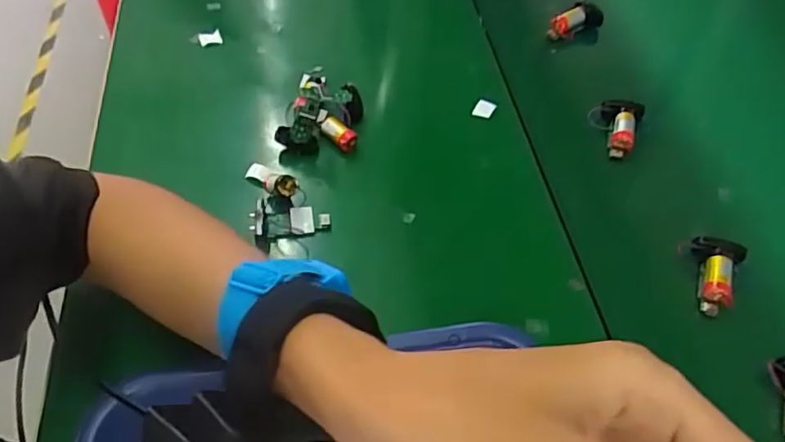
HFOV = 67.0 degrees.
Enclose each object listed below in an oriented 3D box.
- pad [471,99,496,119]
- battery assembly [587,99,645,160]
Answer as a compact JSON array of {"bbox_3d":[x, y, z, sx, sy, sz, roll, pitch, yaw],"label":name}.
[{"bbox_3d":[0.076,-0.093,0.494,0.015,0.006,0.017,23,58,17],"label":"pad"},{"bbox_3d":[0.180,-0.074,0.473,0.040,0.025,0.046,7,55,7],"label":"battery assembly"}]

